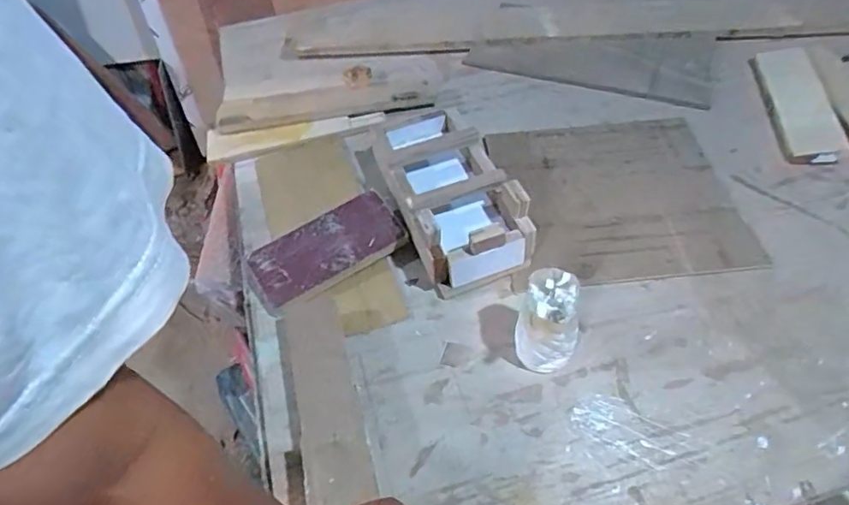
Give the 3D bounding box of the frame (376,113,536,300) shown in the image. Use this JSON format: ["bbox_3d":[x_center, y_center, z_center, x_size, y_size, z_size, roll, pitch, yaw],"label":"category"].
[{"bbox_3d":[0.025,-0.101,0.775,0.141,0.089,0.315,-16,52,-7],"label":"frame"}]

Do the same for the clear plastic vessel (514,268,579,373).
[{"bbox_3d":[0.133,0.078,0.608,0.063,0.113,0.066,17,55,18],"label":"clear plastic vessel"}]

